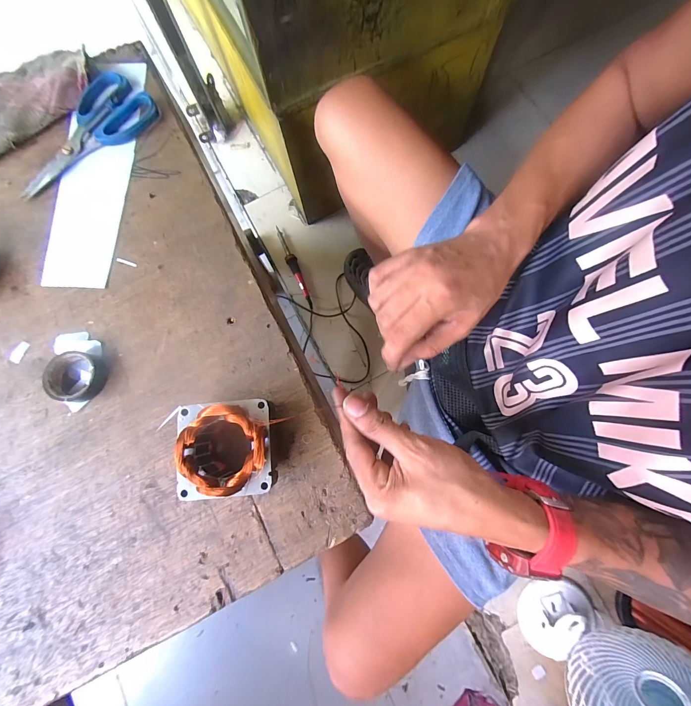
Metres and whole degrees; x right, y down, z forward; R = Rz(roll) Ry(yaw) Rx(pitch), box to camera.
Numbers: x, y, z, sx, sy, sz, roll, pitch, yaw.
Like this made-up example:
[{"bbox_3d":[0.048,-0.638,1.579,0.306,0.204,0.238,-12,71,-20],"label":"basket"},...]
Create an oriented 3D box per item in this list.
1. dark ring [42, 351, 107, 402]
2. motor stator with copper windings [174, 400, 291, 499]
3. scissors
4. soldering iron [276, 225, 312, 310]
[{"bbox_3d":[-0.256,0.021,0.302,0.046,0.017,0.047,0,79,1],"label":"dark ring"},{"bbox_3d":[-0.094,0.078,0.268,0.077,0.046,0.072,-5,79,1],"label":"motor stator with copper windings"},{"bbox_3d":[-0.301,-0.250,0.361,0.171,0.011,0.085,-39,81,-6],"label":"scissors"},{"bbox_3d":[-0.136,-0.230,0.839,0.026,0.021,0.250,-25,79,-3],"label":"soldering iron"}]

